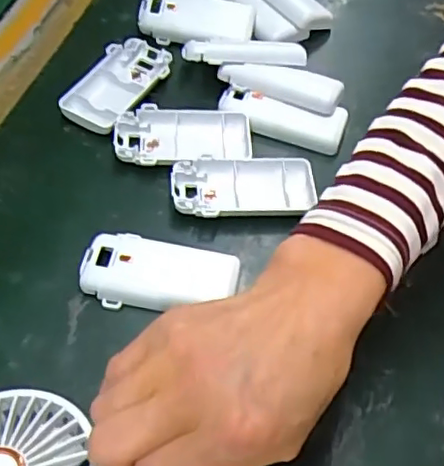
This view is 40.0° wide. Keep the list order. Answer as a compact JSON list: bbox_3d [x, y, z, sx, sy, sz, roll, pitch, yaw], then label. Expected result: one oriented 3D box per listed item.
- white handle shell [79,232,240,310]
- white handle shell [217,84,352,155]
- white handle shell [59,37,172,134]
[{"bbox_3d":[-0.038,0.026,0.369,0.091,0.018,0.043,10,54,2],"label":"white handle shell"},{"bbox_3d":[0.044,-0.084,0.451,0.093,0.016,0.033,12,54,3],"label":"white handle shell"},{"bbox_3d":[-0.077,-0.112,0.465,0.051,0.018,0.092,21,55,10],"label":"white handle shell"}]

